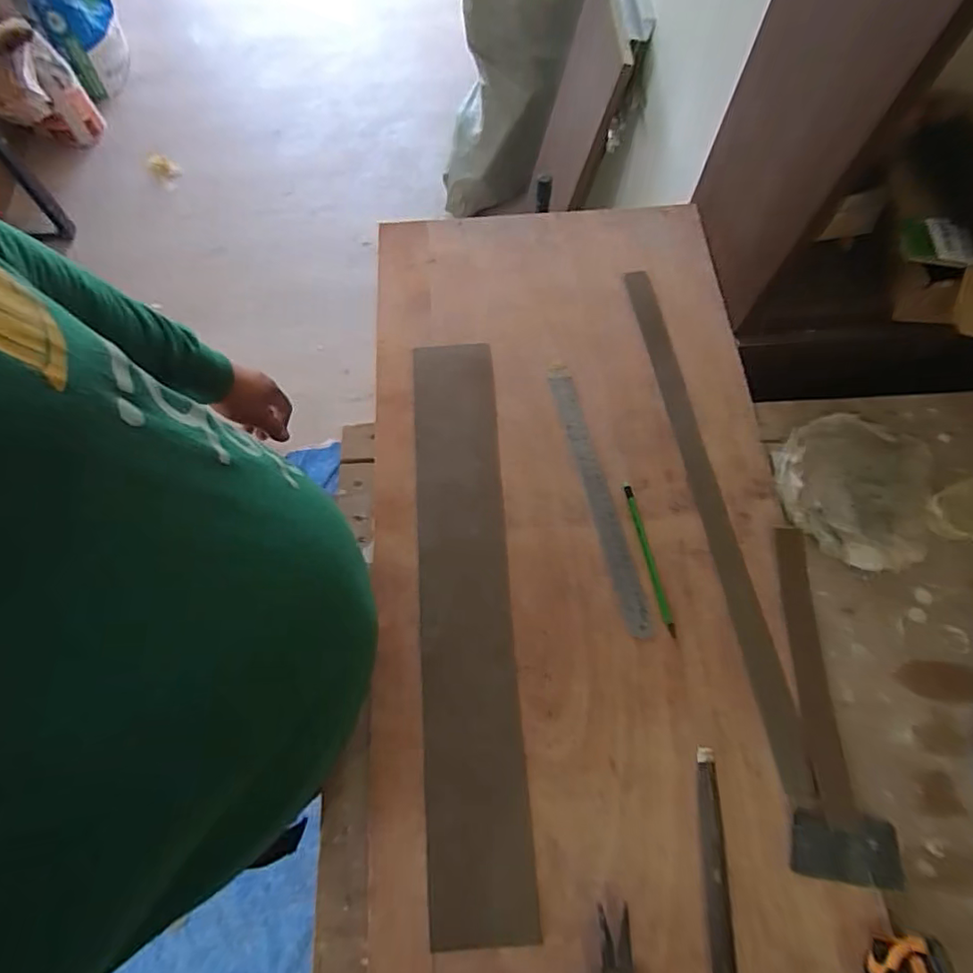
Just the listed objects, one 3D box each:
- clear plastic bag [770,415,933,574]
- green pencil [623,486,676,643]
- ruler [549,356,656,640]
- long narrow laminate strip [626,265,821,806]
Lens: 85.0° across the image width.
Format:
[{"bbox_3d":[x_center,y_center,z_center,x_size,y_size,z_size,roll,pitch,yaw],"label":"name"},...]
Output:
[{"bbox_3d":[0.418,-0.005,0.602,0.163,0.024,0.176,30,72,11],"label":"clear plastic bag"},{"bbox_3d":[0.177,0.076,0.579,0.010,0.005,0.168,-11,69,-3],"label":"green pencil"},{"bbox_3d":[0.126,0.002,0.609,0.028,0.004,0.332,-12,69,-4],"label":"ruler"},{"bbox_3d":[0.252,0.002,0.610,0.027,0.009,0.626,-12,68,7],"label":"long narrow laminate strip"}]

